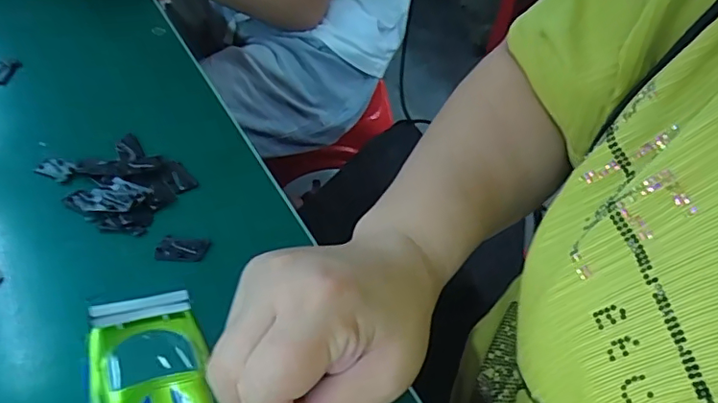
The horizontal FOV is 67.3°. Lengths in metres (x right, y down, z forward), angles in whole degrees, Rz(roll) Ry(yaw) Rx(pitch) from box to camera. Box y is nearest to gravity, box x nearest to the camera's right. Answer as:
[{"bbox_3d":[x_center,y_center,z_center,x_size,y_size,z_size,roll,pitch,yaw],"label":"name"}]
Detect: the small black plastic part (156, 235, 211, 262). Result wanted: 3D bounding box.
[{"bbox_3d":[-0.117,0.032,0.359,0.033,0.008,0.017,5,49,9],"label":"small black plastic part"}]

